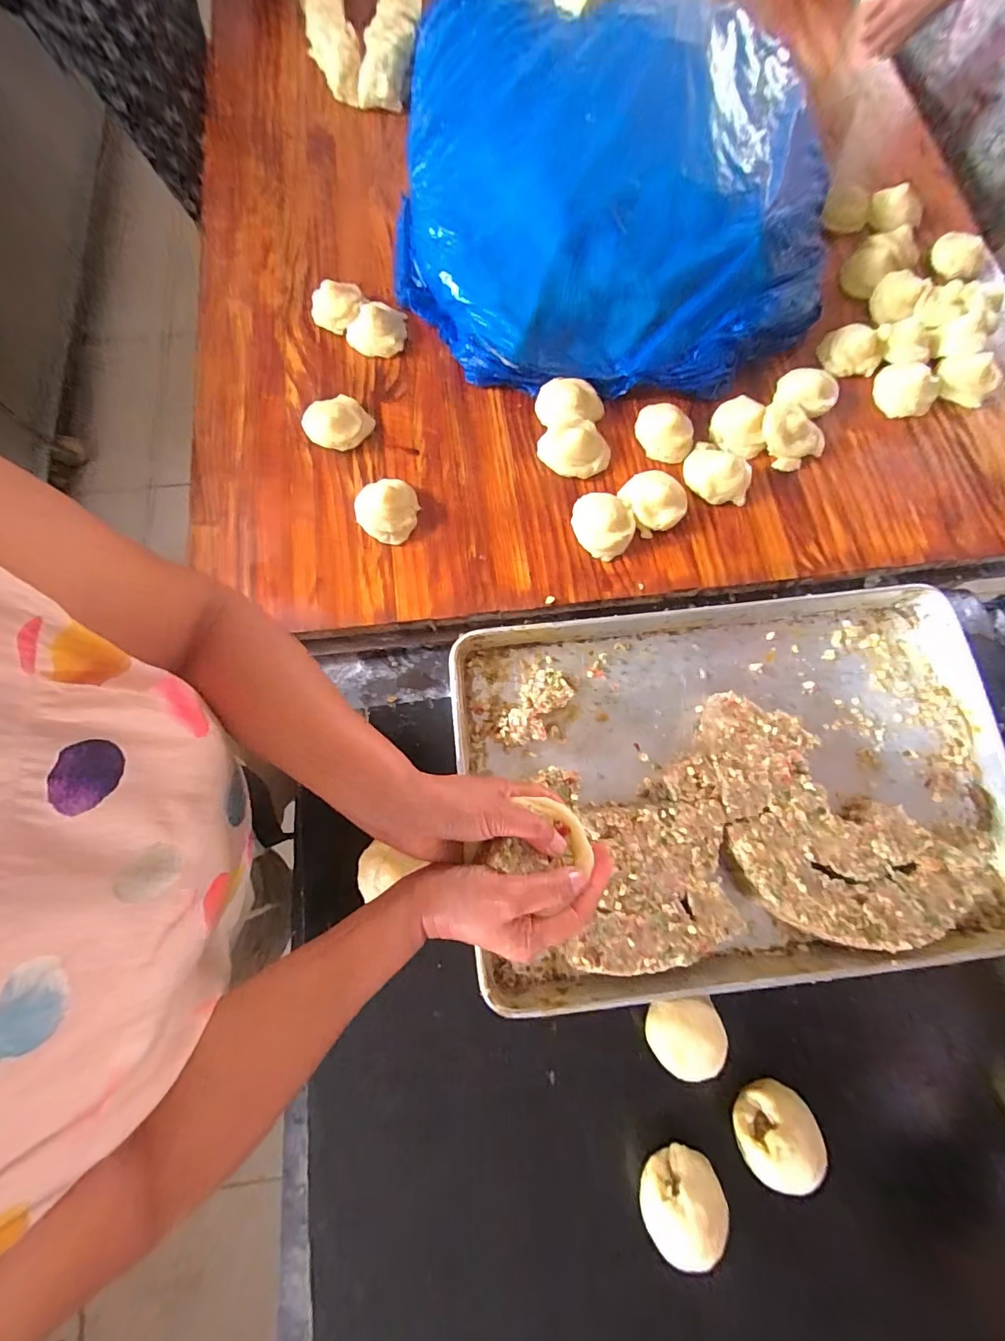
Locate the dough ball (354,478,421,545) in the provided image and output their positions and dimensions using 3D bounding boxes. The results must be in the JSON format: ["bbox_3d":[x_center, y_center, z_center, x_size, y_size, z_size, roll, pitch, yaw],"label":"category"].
[{"bbox_3d":[-0.142,-0.204,0.589,0.077,0.035,0.078,0,78,-1],"label":"dough ball"}]

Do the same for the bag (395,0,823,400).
[{"bbox_3d":[0.150,-0.716,0.666,0.590,0.116,0.659,2,78,-1],"label":"bag"}]

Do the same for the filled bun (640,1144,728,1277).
[{"bbox_3d":[0.165,0.492,0.439,0.077,0.058,0.072,-19,79,-5],"label":"filled bun"}]

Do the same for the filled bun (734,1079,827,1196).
[{"bbox_3d":[0.259,0.446,0.451,0.073,0.061,0.074,2,78,-1],"label":"filled bun"}]

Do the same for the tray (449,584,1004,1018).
[{"bbox_3d":[0.267,0.118,0.525,0.621,0.044,0.407,-6,78,-3],"label":"tray"}]

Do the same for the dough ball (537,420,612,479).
[{"bbox_3d":[0.098,-0.290,0.619,0.093,0.035,0.071,-12,78,-4],"label":"dough ball"}]

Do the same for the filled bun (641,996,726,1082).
[{"bbox_3d":[0.178,0.362,0.467,0.069,0.055,0.066,0,78,-1],"label":"filled bun"}]

